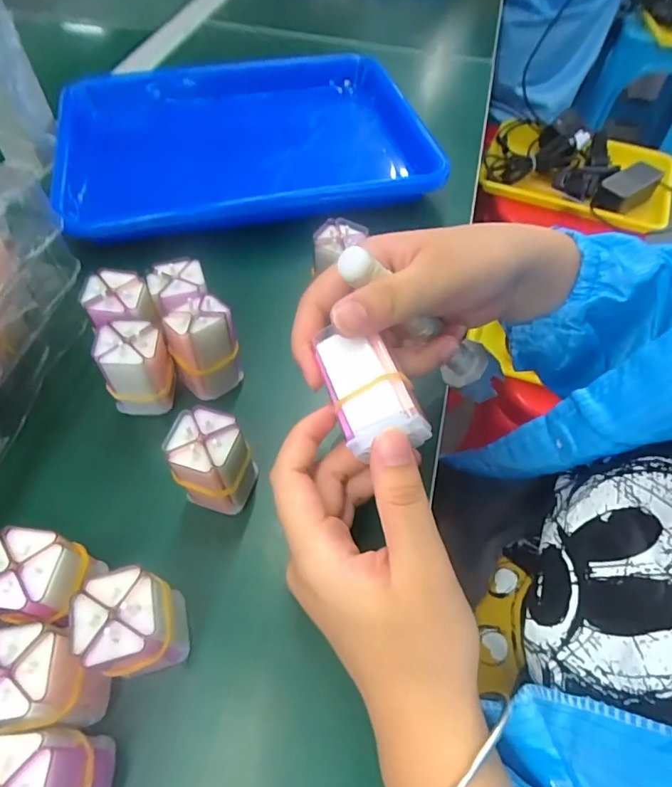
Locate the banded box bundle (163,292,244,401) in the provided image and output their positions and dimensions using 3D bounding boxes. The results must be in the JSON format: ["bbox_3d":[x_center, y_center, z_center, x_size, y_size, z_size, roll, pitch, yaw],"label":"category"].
[{"bbox_3d":[-0.083,-0.029,0.306,0.038,0.057,0.035,-28,61,-18],"label":"banded box bundle"}]

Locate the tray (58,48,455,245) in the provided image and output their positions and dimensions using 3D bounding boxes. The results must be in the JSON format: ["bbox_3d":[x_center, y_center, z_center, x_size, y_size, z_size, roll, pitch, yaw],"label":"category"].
[{"bbox_3d":[-0.085,-0.240,0.465,0.324,0.040,0.237,-11,57,-8],"label":"tray"}]

